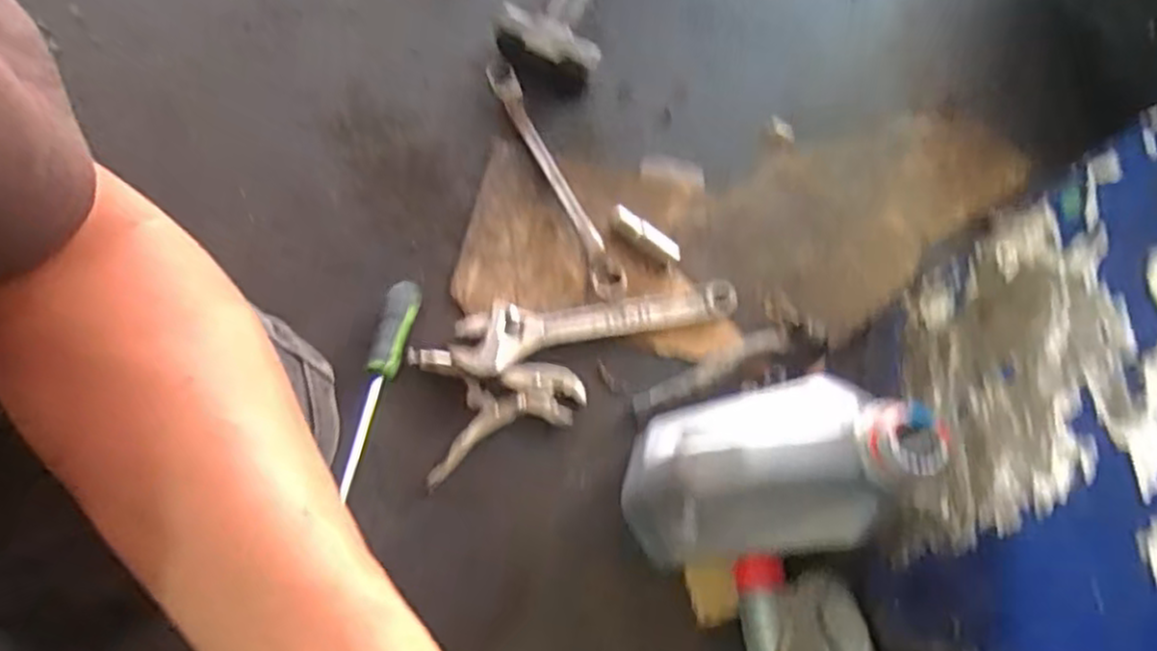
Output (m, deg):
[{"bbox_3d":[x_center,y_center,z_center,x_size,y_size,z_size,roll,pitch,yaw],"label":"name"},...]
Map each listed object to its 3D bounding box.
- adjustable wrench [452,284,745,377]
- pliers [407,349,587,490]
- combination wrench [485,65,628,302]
[{"bbox_3d":[0.015,-0.004,0.768,0.285,0.016,0.061,-11,75,-4],"label":"adjustable wrench"},{"bbox_3d":[-0.079,0.068,0.758,0.162,0.017,0.131,-15,76,-5],"label":"pliers"},{"bbox_3d":[-0.026,-0.159,0.816,0.034,0.014,0.295,-26,77,-8],"label":"combination wrench"}]

